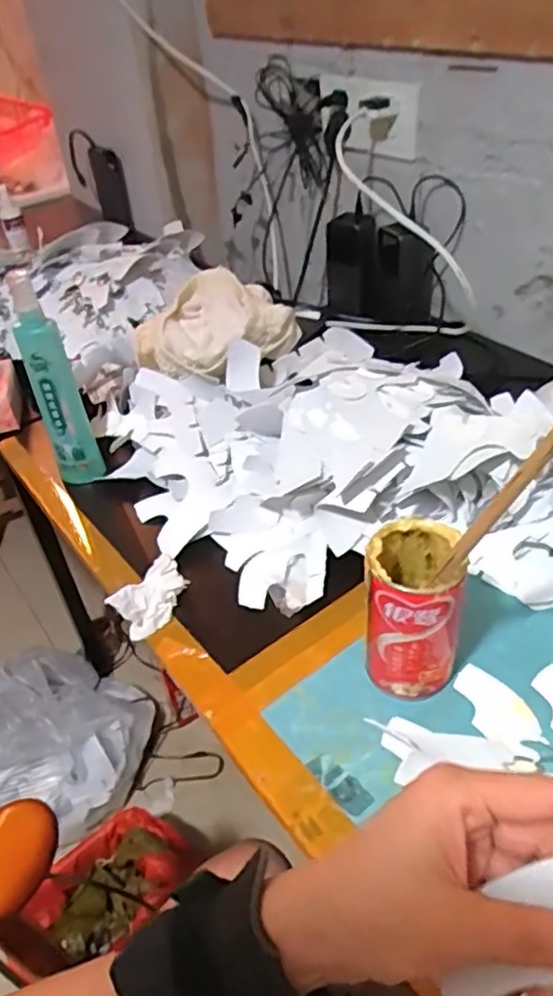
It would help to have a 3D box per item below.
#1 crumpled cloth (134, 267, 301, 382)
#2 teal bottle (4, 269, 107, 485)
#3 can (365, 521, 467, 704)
[{"bbox_3d":[-0.085,-0.204,0.814,0.167,0.067,0.163,-32,47,-27],"label":"crumpled cloth"},{"bbox_3d":[-0.224,-0.115,0.675,0.045,0.231,0.042,-13,41,-9],"label":"teal bottle"},{"bbox_3d":[0.096,0.078,0.472,0.062,0.122,0.068,-3,41,3],"label":"can"}]

